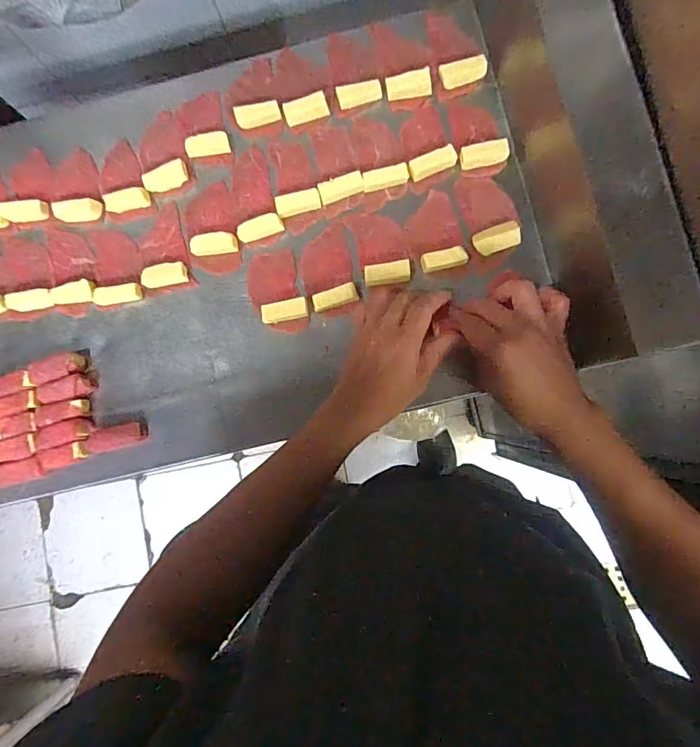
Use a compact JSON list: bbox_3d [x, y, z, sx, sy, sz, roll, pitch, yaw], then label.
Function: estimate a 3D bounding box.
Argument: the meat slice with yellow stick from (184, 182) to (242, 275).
[{"bbox_3d":[-0.151,-0.157,0.511,0.054,0.012,0.095,-10,84,2],"label":"meat slice with yellow stick"}]

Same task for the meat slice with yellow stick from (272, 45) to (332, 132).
[{"bbox_3d":[-0.054,-0.318,0.523,0.059,0.023,0.102,-16,84,1],"label":"meat slice with yellow stick"}]

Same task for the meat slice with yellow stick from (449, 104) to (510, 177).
[{"bbox_3d":[0.136,-0.252,0.503,0.048,0.030,0.078,-10,84,2],"label":"meat slice with yellow stick"}]

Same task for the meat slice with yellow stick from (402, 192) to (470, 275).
[{"bbox_3d":[0.088,-0.147,0.496,0.056,0.017,0.088,-16,84,2],"label":"meat slice with yellow stick"}]

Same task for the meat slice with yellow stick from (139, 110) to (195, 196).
[{"bbox_3d":[-0.208,-0.245,0.523,0.055,0.015,0.091,-19,84,1],"label":"meat slice with yellow stick"}]

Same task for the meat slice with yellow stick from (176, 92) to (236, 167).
[{"bbox_3d":[-0.162,-0.272,0.523,0.048,0.015,0.092,-17,84,1],"label":"meat slice with yellow stick"}]

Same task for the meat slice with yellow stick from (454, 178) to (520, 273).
[{"bbox_3d":[0.147,-0.160,0.495,0.052,0.013,0.099,-12,84,2],"label":"meat slice with yellow stick"}]

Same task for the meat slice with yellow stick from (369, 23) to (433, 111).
[{"bbox_3d":[0.058,-0.333,0.511,0.050,0.017,0.092,-13,84,2],"label":"meat slice with yellow stick"}]

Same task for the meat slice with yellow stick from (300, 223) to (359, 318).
[{"bbox_3d":[-0.024,-0.111,0.506,0.053,0.020,0.098,-11,84,2],"label":"meat slice with yellow stick"}]

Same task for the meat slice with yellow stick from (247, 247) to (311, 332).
[{"bbox_3d":[-0.079,-0.087,0.504,0.056,0.015,0.093,-18,84,1],"label":"meat slice with yellow stick"}]

